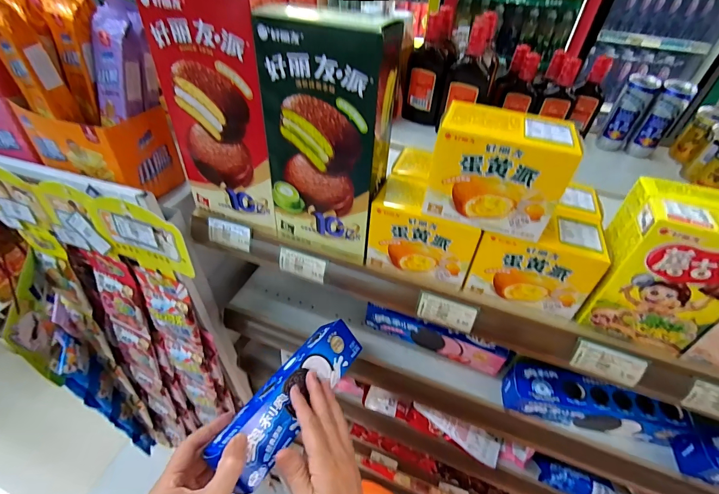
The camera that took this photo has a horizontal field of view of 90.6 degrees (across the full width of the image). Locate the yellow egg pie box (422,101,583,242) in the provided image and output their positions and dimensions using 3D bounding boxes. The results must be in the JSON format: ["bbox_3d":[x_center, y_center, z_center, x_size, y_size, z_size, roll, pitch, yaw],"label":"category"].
[{"bbox_3d":[0.121,-0.069,0.315,0.110,0.083,0.063,15,46,12],"label":"yellow egg pie box"}]

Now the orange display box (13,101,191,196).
[{"bbox_3d":[-0.344,-0.139,0.478,0.172,0.099,0.094,20,47,16],"label":"orange display box"}]

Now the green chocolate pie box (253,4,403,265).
[{"bbox_3d":[-0.029,-0.101,0.351,0.112,0.218,0.071,20,47,16],"label":"green chocolate pie box"}]

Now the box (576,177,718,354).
[{"bbox_3d":[0.272,0.016,0.320,0.088,0.125,0.075,15,46,12],"label":"box"}]

